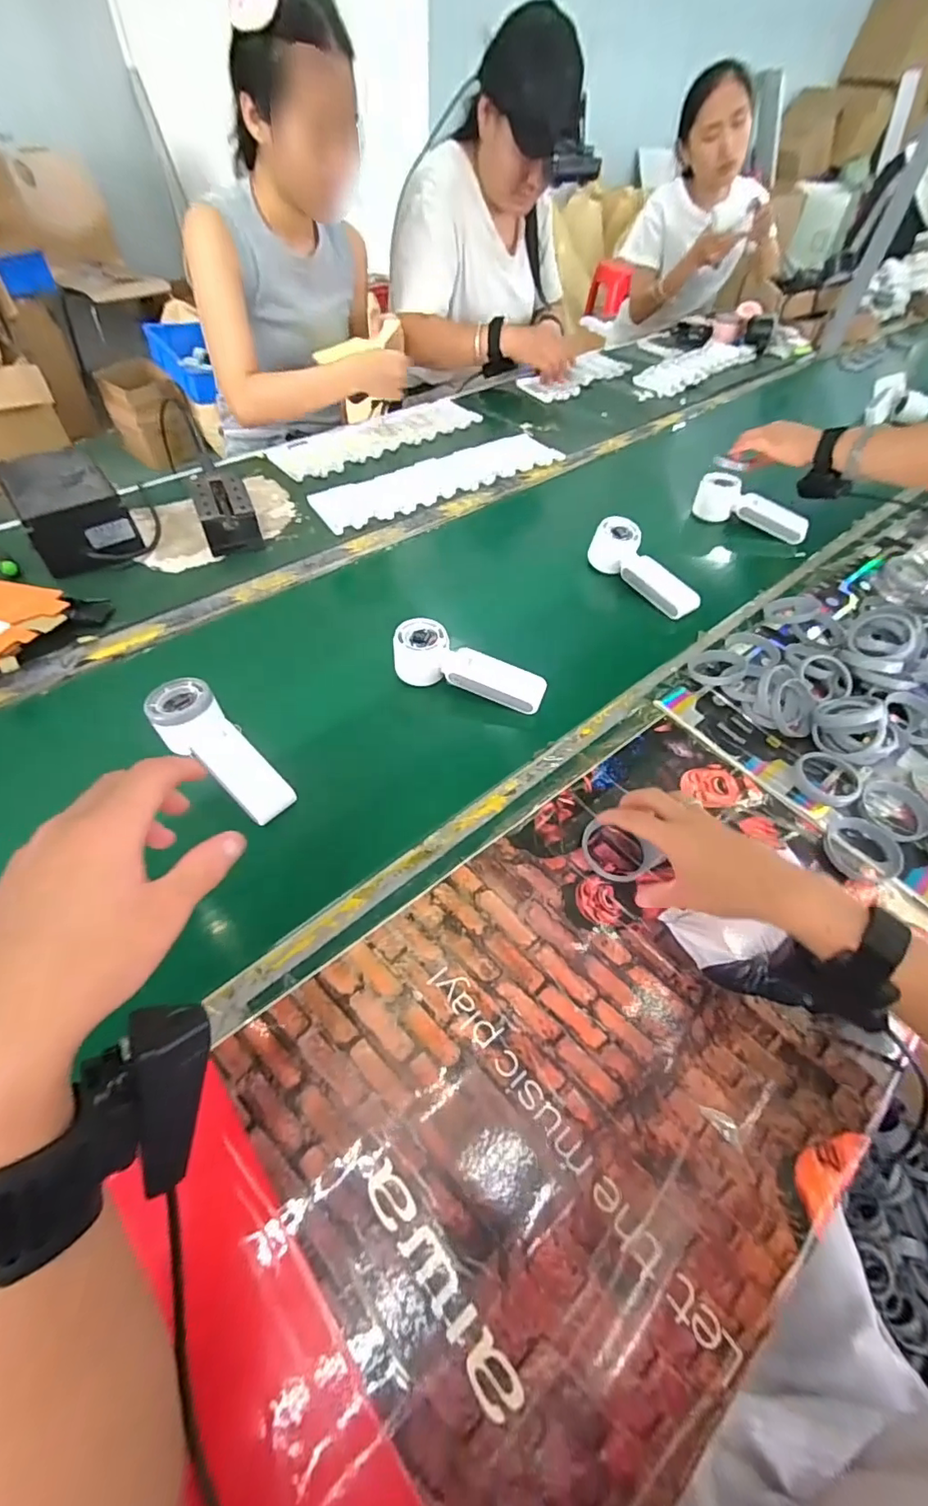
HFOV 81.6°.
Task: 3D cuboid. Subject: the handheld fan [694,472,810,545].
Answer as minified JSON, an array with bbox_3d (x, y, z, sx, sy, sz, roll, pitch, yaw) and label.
[{"bbox_3d":[0.429,-0.364,0.804,0.167,0.054,0.050,29,56,18],"label":"handheld fan"}]

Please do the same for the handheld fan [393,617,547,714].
[{"bbox_3d":[0.007,-0.095,0.576,0.164,0.049,0.052,15,53,9],"label":"handheld fan"}]

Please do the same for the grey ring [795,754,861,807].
[{"bbox_3d":[0.347,0.024,0.514,0.059,0.011,0.054,2,52,-2],"label":"grey ring"}]

